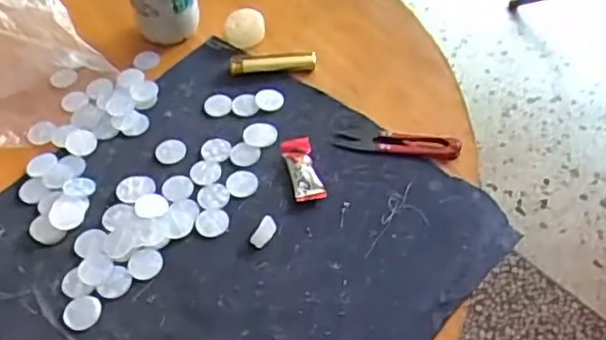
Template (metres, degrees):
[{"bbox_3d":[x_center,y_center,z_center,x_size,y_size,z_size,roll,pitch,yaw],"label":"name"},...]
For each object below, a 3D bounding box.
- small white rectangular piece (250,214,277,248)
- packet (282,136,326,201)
[{"bbox_3d":[-0.030,0.047,0.483,0.013,0.010,0.023,25,56,23],"label":"small white rectangular piece"},{"bbox_3d":[-0.001,-0.003,0.525,0.025,0.006,0.064,-12,50,-6],"label":"packet"}]

